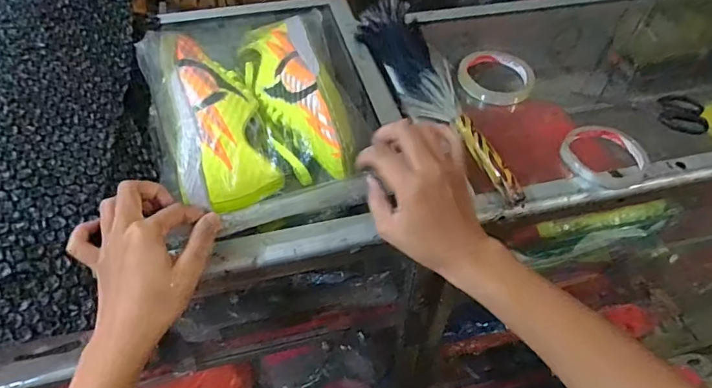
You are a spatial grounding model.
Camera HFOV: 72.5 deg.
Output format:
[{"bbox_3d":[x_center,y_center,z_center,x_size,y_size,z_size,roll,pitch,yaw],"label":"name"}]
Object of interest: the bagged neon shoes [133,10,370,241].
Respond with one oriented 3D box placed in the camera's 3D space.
[{"bbox_3d":[-0.103,-0.092,0.483,0.184,0.065,0.262,-14,51,-13],"label":"bagged neon shoes"}]

